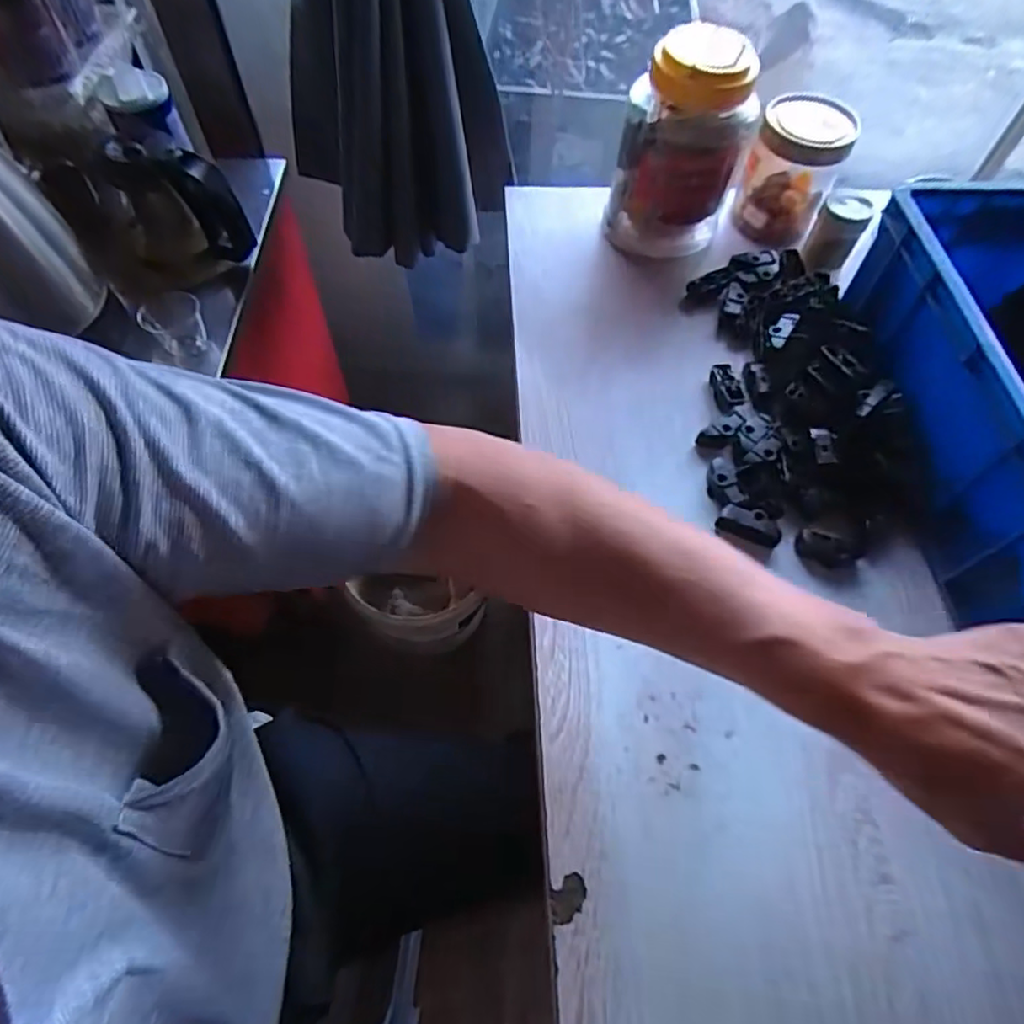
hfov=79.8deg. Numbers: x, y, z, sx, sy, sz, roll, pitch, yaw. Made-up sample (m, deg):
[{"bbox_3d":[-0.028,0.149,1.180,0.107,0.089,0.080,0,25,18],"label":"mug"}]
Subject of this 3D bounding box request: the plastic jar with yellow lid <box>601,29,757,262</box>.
[{"bbox_3d":[0.156,-0.331,0.565,0.110,0.166,0.093,17,62,7],"label":"plastic jar with yellow lid"}]

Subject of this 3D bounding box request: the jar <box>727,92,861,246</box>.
[{"bbox_3d":[0.271,-0.329,0.603,0.082,0.111,0.079,1,61,-1],"label":"jar"}]

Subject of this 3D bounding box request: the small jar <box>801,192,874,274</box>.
[{"bbox_3d":[0.308,-0.265,0.581,0.043,0.062,0.052,30,64,14],"label":"small jar"}]

